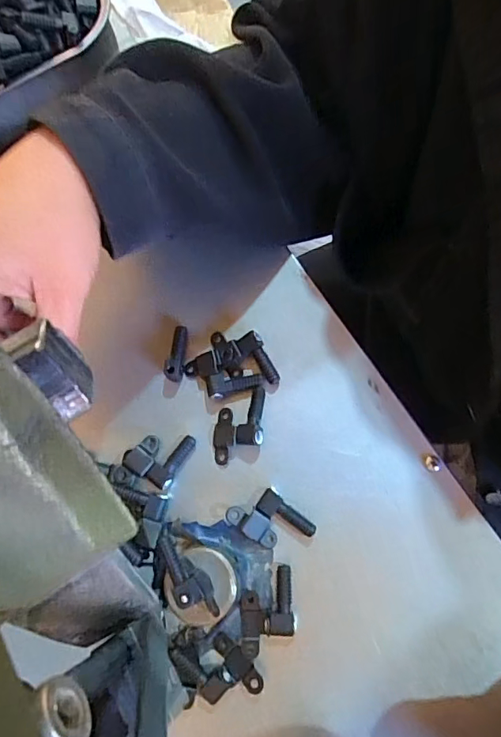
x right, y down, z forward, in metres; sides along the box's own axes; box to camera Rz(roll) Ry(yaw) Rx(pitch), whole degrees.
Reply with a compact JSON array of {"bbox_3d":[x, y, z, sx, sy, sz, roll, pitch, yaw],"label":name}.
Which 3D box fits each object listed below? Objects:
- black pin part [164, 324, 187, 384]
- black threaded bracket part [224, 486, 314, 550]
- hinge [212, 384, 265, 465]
[{"bbox_3d":[-0.047,-0.010,0.307,0.010,0.010,0.036,5,76,9],"label":"black pin part"},{"bbox_3d":[0.011,0.089,0.278,0.044,0.011,0.029,38,83,15],"label":"black threaded bracket part"},{"bbox_3d":[-0.007,0.034,0.292,0.031,0.011,0.046,0,75,8],"label":"hinge"}]

